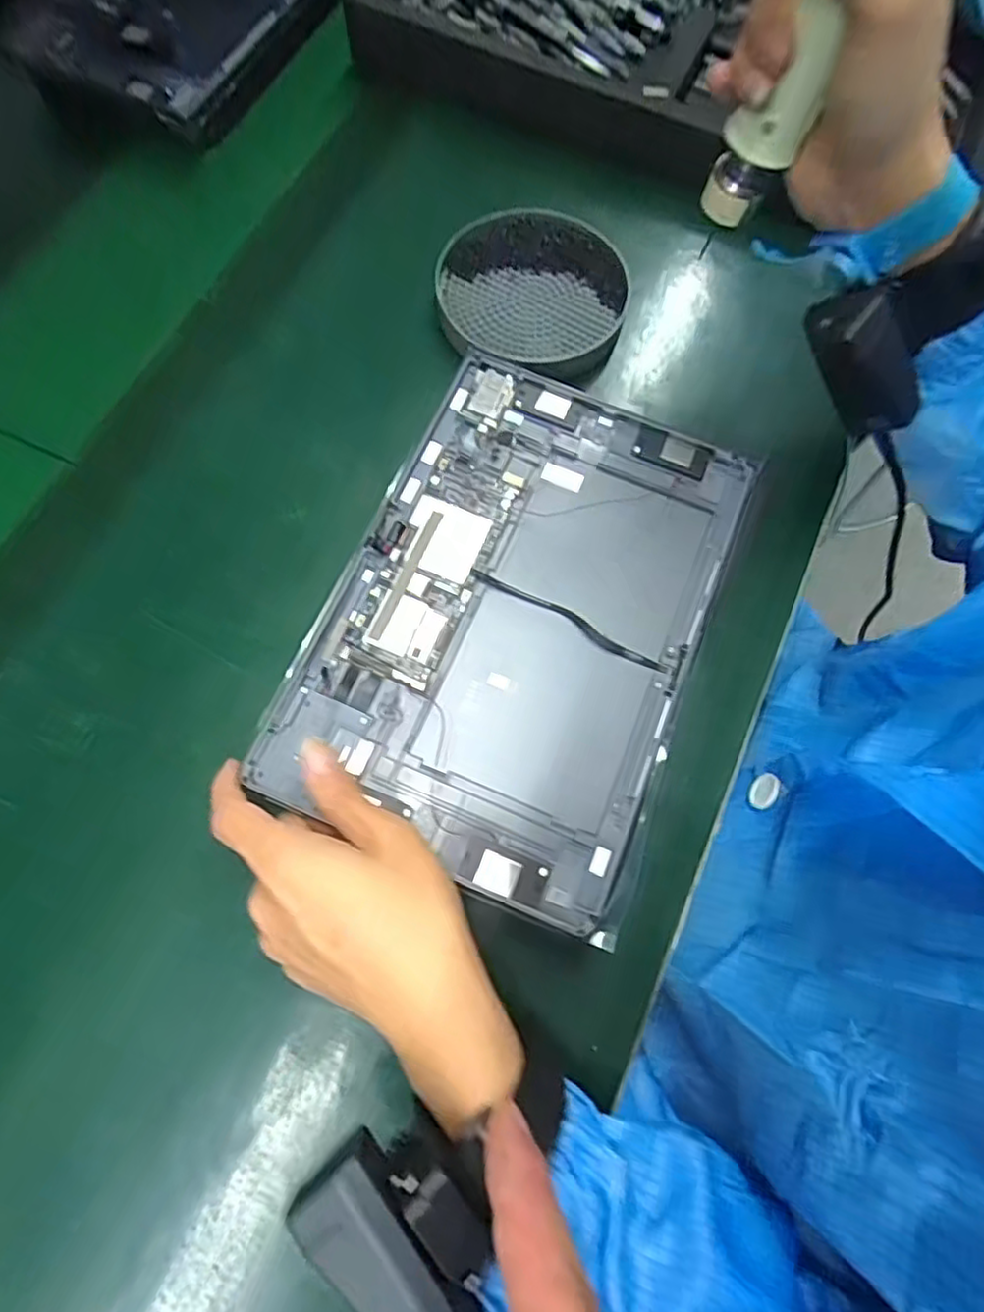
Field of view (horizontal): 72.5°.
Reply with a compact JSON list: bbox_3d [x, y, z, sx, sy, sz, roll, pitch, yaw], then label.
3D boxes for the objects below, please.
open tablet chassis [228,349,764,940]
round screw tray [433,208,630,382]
[{"bbox_3d":[0.014,-0.024,0.326,0.166,0.017,0.251,22,74,8],"label":"open tablet chassis"},{"bbox_3d":[0.023,-0.215,0.401,0.110,0.017,0.118,10,71,4],"label":"round screw tray"}]

